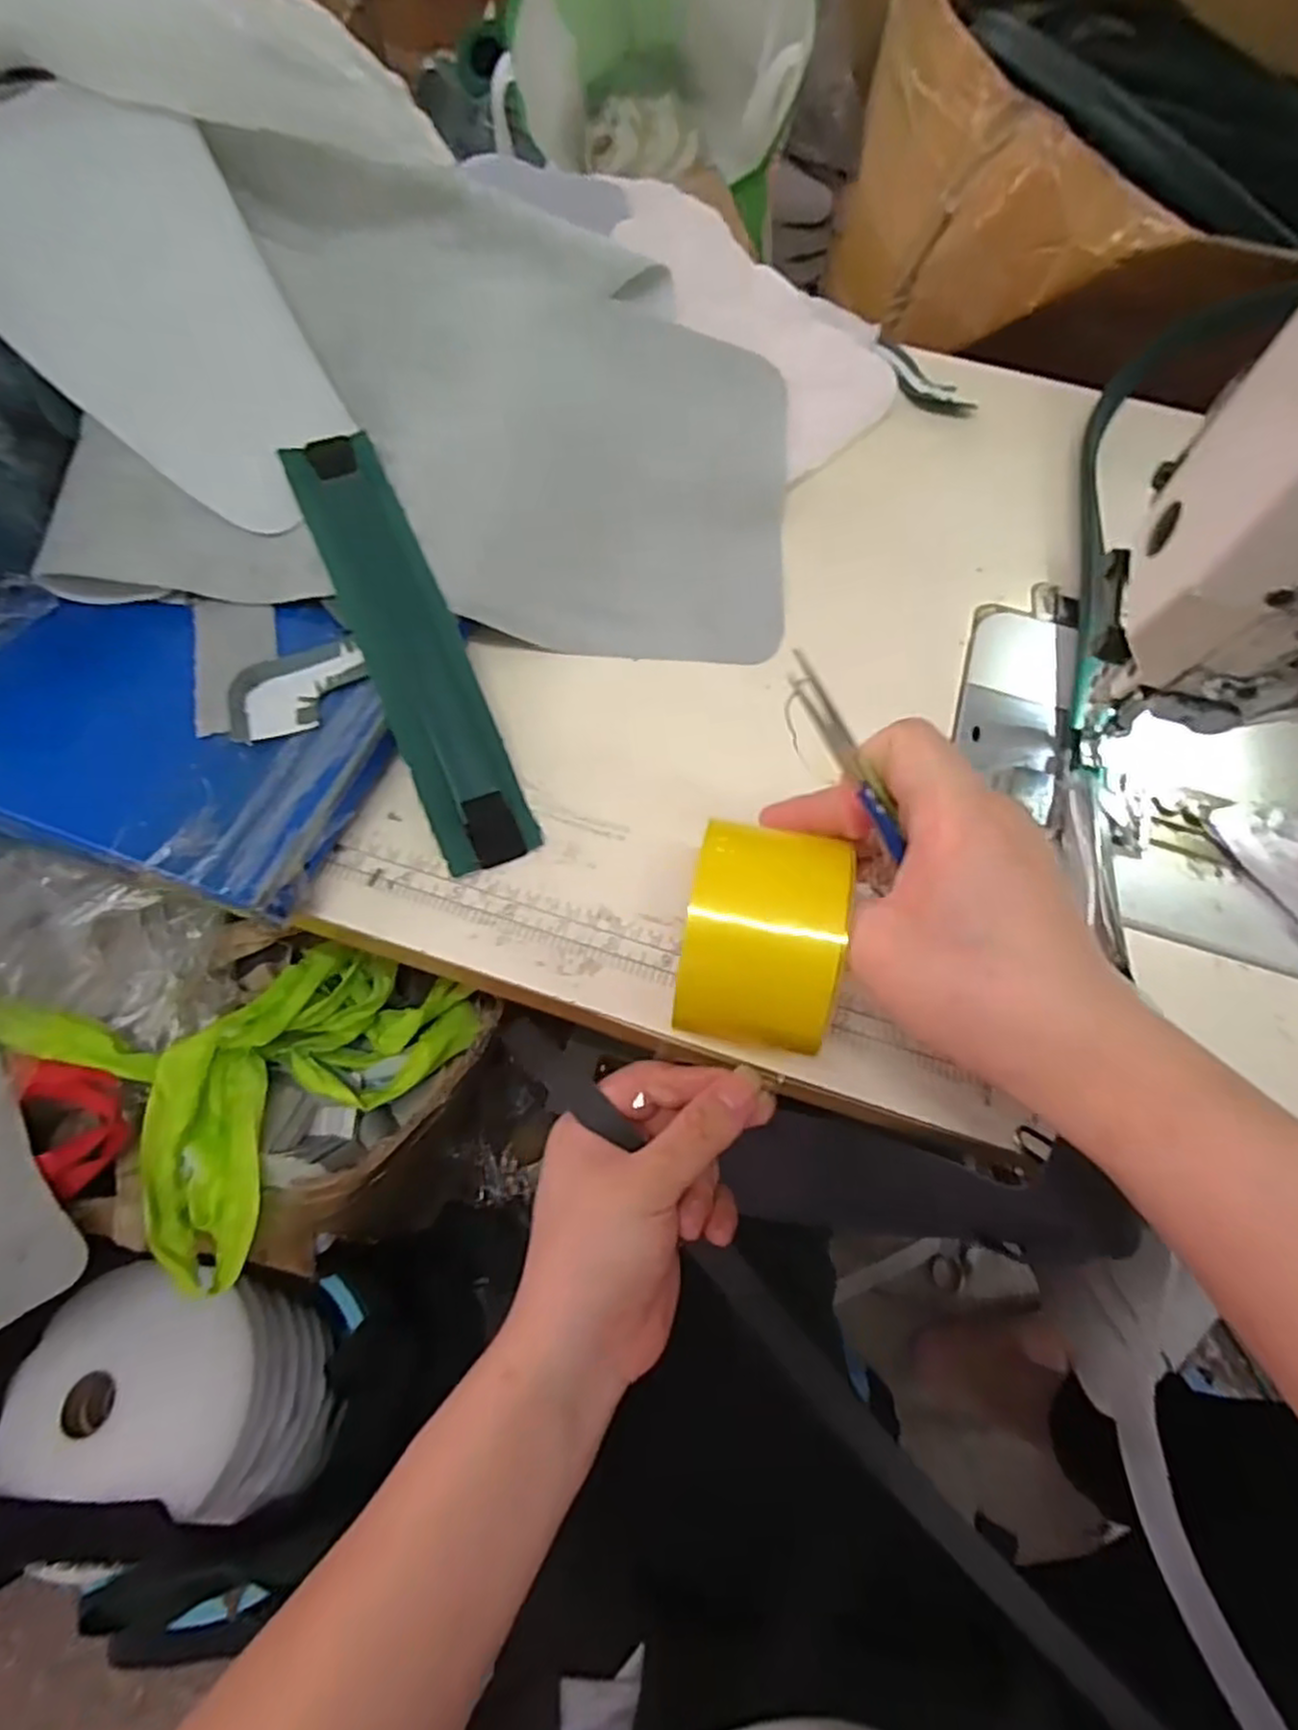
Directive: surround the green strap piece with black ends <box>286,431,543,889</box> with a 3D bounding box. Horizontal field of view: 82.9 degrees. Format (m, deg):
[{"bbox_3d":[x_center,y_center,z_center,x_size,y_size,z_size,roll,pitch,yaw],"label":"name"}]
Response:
[{"bbox_3d":[-0.122,-0.116,0.371,0.048,0.019,0.247,-22,81,-11],"label":"green strap piece with black ends"}]

